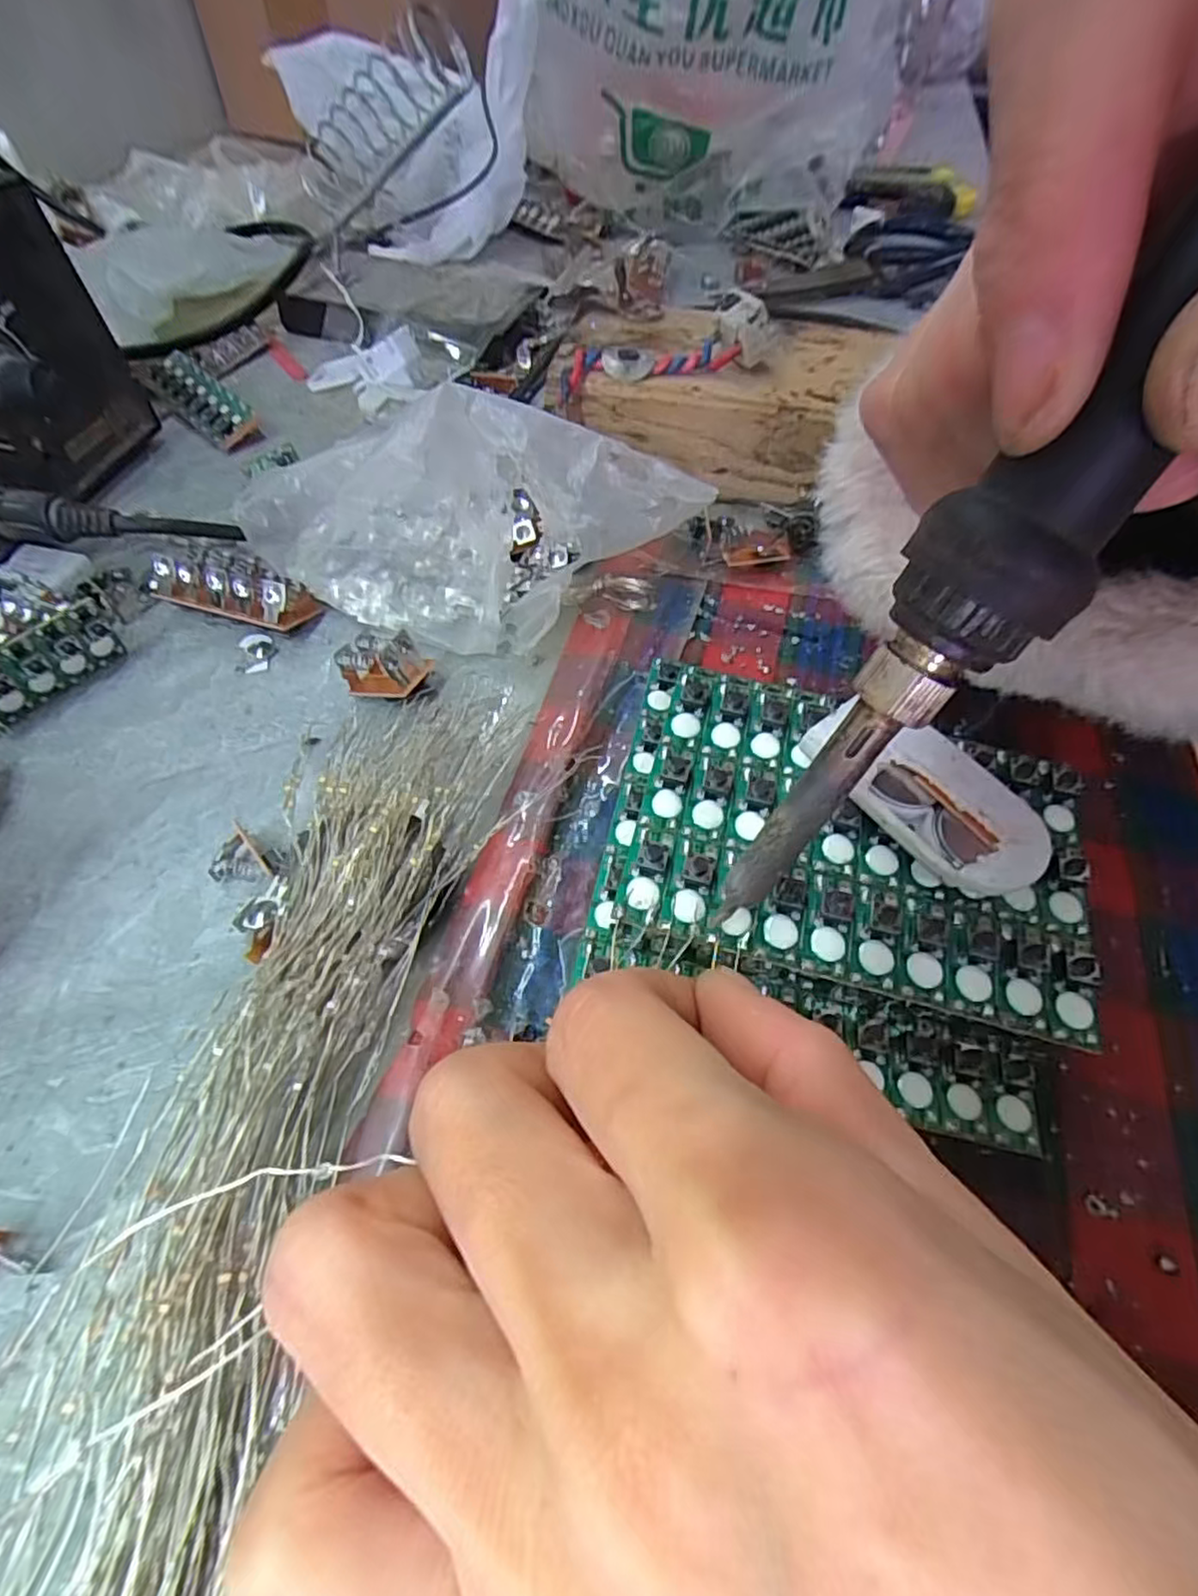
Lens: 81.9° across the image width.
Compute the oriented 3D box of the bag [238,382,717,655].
[{"bbox_3d":[-0.047,-0.090,0.218,0.153,0.053,0.062,12,55,5],"label":"bag"}]

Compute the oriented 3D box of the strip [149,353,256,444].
[{"bbox_3d":[-0.168,-0.169,0.290,0.019,0.006,0.062,-46,70,-4],"label":"strip"}]

